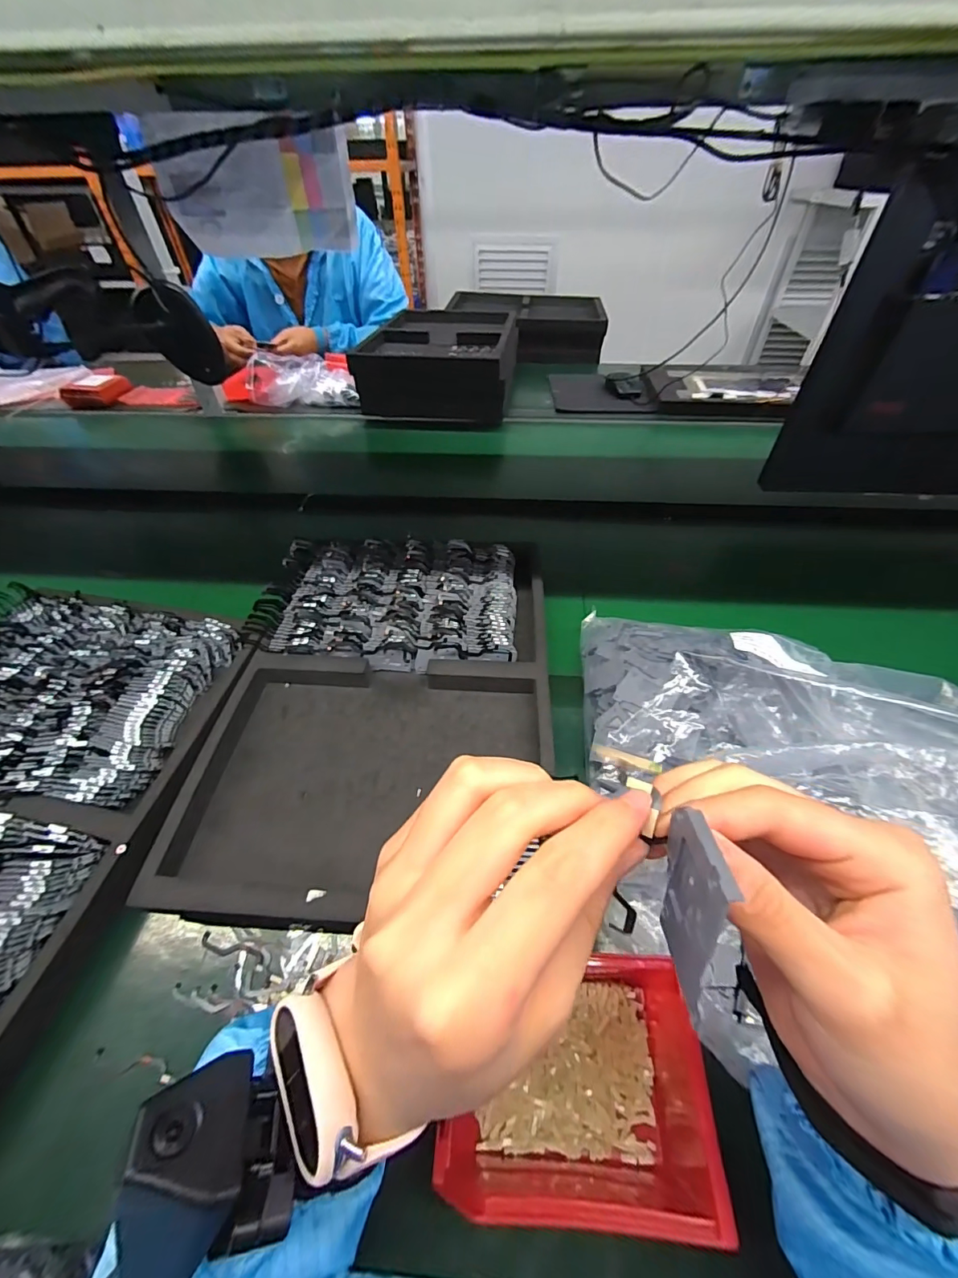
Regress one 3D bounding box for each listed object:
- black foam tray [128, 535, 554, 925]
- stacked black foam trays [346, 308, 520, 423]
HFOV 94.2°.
[{"bbox_3d":[-0.086,0.039,0.443,0.310,0.044,0.417,-1,48,0],"label":"black foam tray"},{"bbox_3d":[-0.074,-0.621,0.989,0.308,0.113,0.405,7,48,7],"label":"stacked black foam trays"}]

